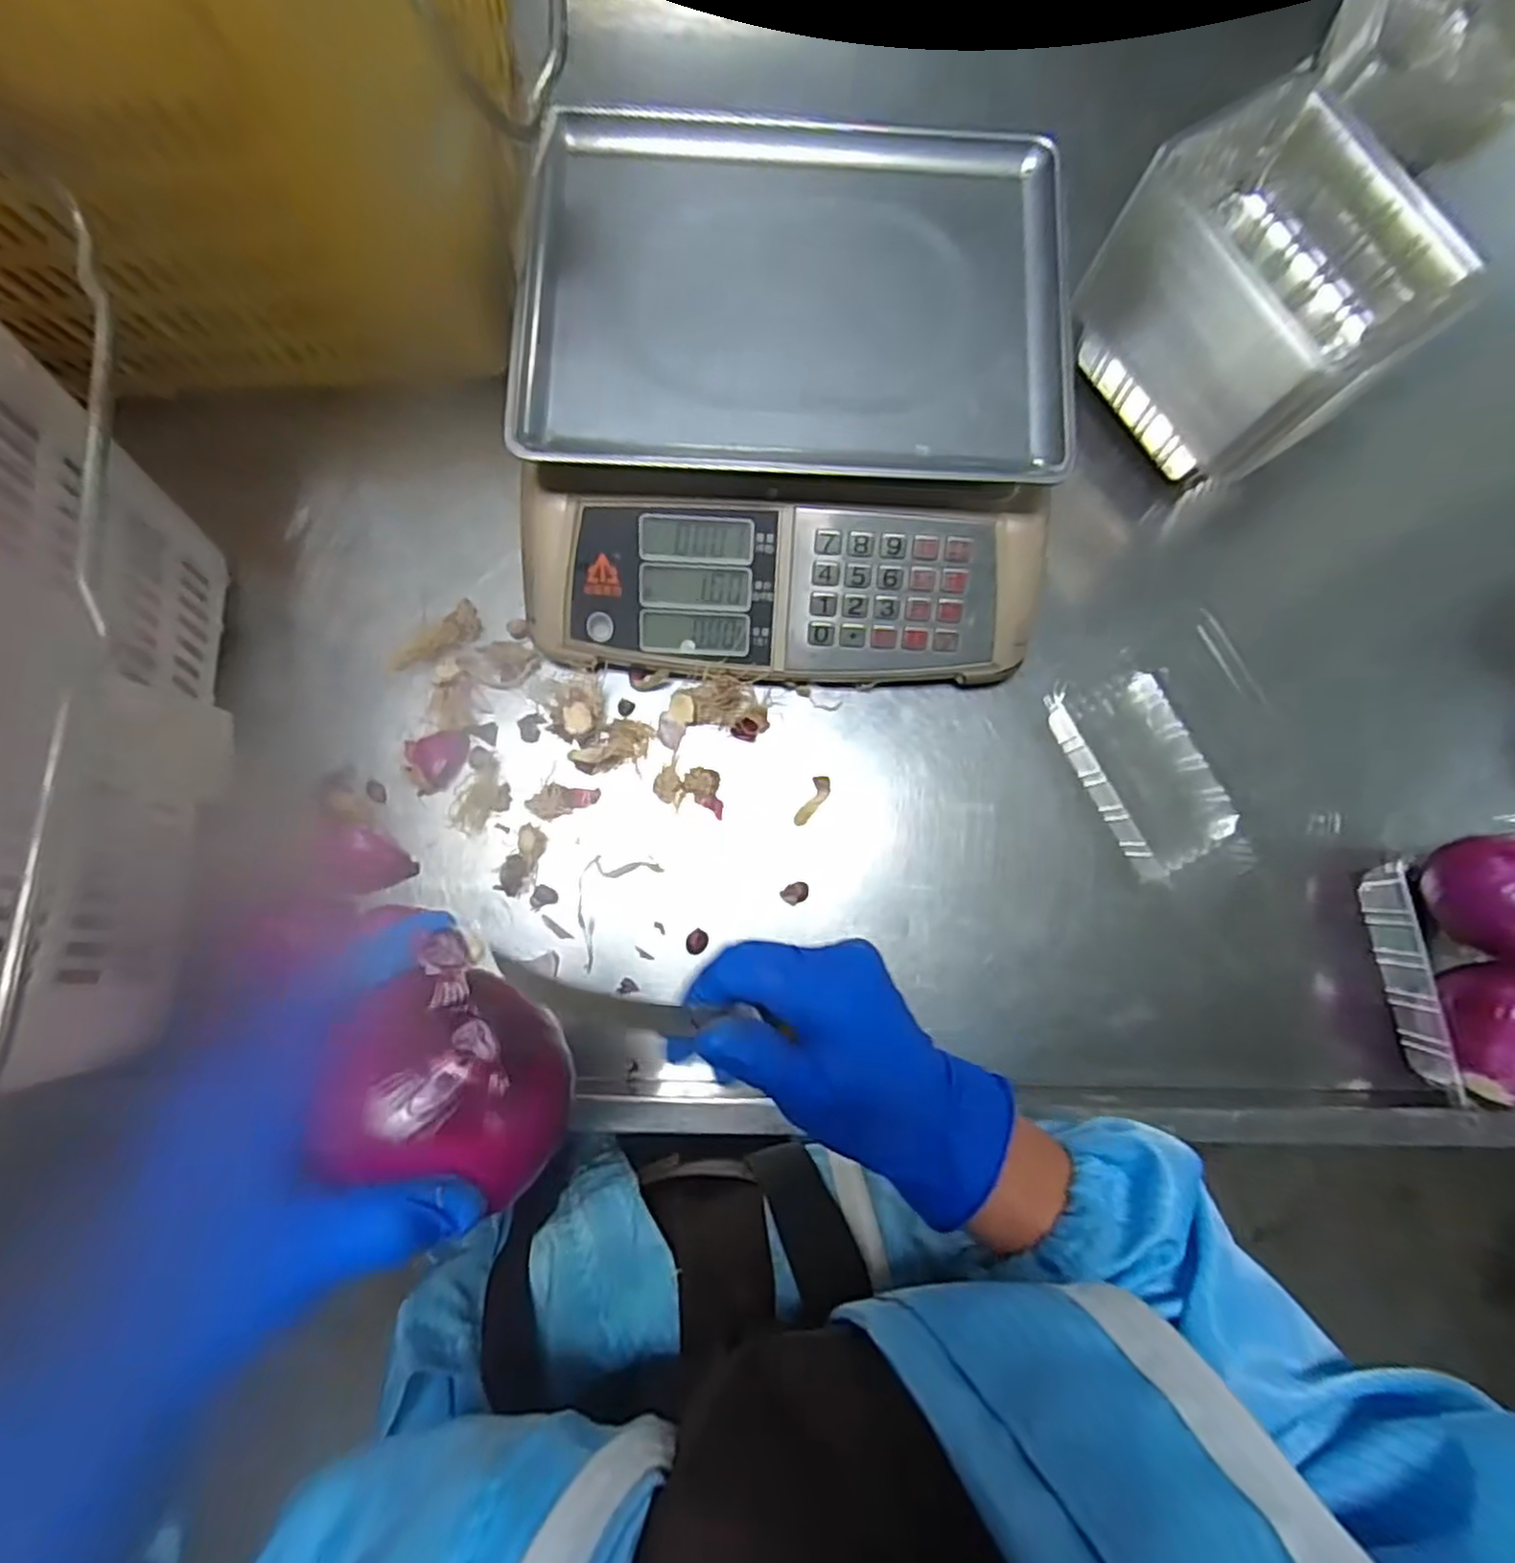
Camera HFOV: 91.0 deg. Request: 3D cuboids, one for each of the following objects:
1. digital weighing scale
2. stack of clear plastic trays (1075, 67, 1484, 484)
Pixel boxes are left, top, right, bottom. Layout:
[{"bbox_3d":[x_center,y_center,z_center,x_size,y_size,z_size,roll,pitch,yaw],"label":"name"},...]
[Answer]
[{"bbox_3d":[0.022,-0.246,0.499,0.331,0.117,0.336,2,82,0],"label":"digital weighing scale"},{"bbox_3d":[0.329,-0.323,0.500,0.133,0.132,0.183,-31,83,-5],"label":"stack of clear plastic trays"}]

